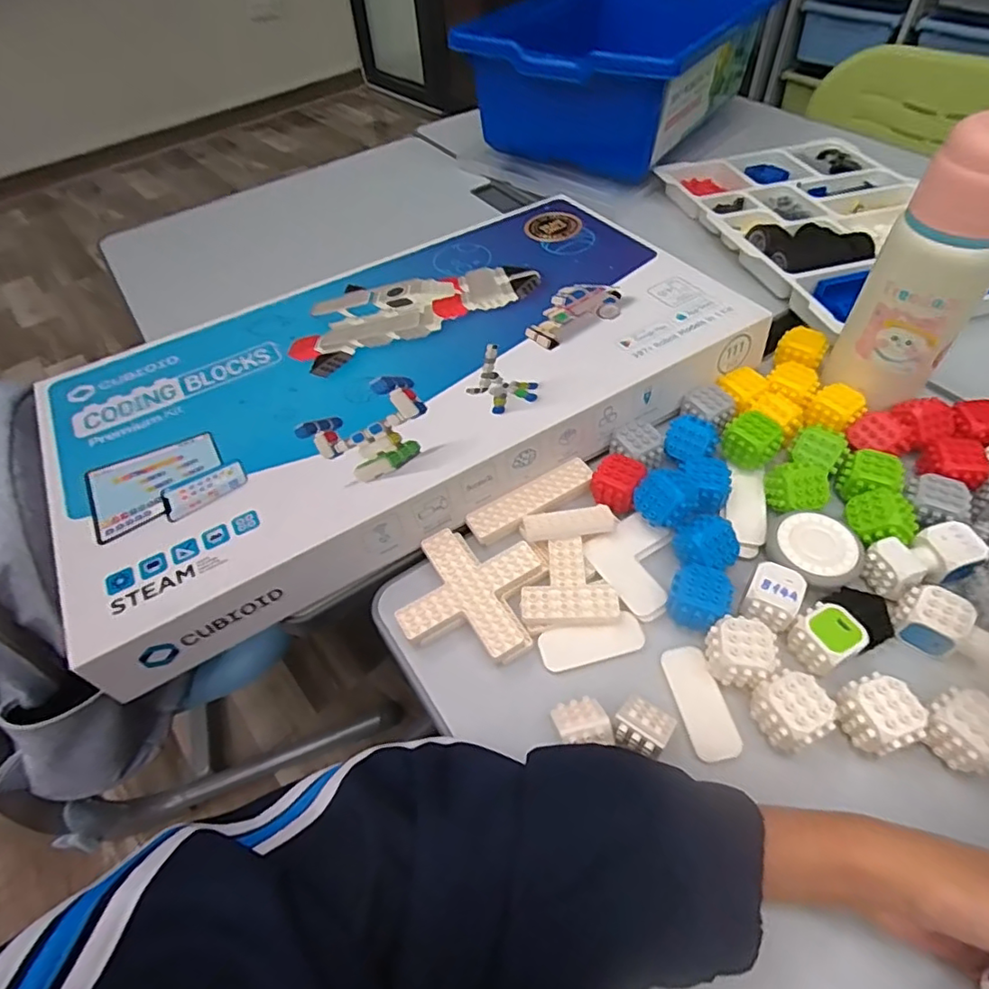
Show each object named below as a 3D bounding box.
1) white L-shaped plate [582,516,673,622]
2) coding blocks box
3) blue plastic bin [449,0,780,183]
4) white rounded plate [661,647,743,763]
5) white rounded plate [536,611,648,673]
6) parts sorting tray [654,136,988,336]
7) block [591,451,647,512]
[{"bbox_3d":[0.102,0.049,0.400,0.059,0.008,0.067,-28,55,-17],"label":"white L-shaped plate"},{"bbox_3d":[-0.084,-0.107,0.492,0.528,0.051,0.307,-27,55,-17],"label":"coding blocks box"},{"bbox_3d":[0.172,-0.587,0.786,0.280,0.121,0.400,24,57,21],"label":"blue plastic bin"},{"bbox_3d":[0.123,0.123,0.344,0.027,0.006,0.064,-12,52,-5],"label":"white rounded plate"},{"bbox_3d":[0.062,0.095,0.372,0.066,0.004,0.026,-14,64,-3],"label":"white rounded plate"},{"bbox_3d":[0.375,-0.303,0.642,0.263,0.038,0.391,-12,52,-6],"label":"parts sorting tray"},{"bbox_3d":[0.091,-0.008,0.425,0.034,0.027,0.032,20,56,18],"label":"block"}]

